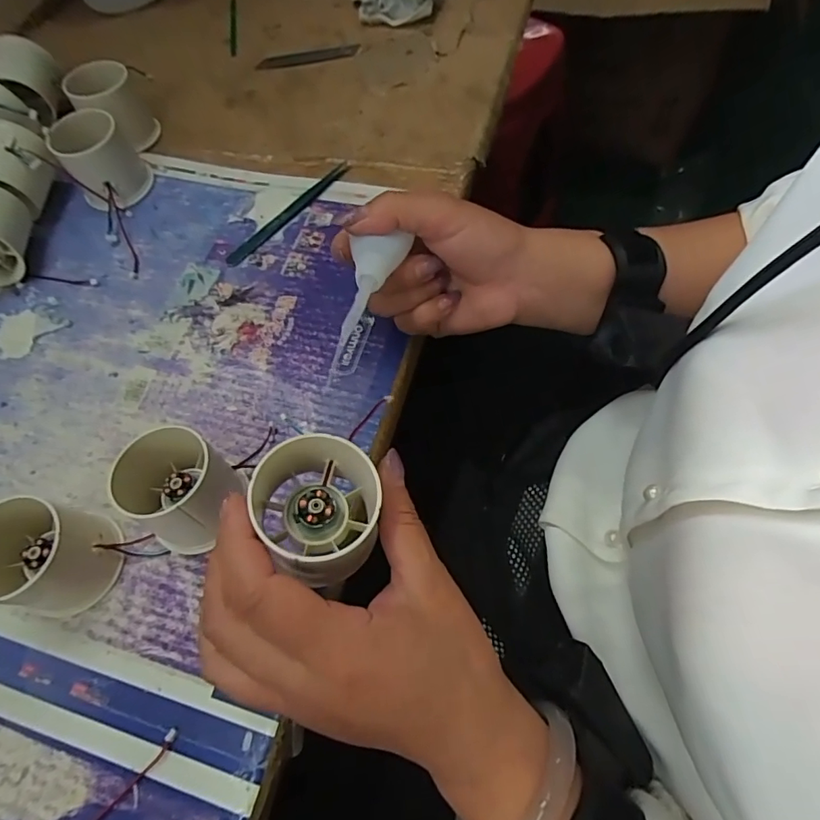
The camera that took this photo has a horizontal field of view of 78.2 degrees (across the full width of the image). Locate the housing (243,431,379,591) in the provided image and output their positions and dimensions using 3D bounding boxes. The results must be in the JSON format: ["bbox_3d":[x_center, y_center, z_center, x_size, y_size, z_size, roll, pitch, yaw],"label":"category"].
[{"bbox_3d":[-0.033,0.042,0.208,0.047,0.042,0.055,-24,65,-8],"label":"housing"}]

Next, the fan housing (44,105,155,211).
[{"bbox_3d":[-0.238,-0.193,0.393,0.053,0.052,0.048,-35,67,-13],"label":"fan housing"}]

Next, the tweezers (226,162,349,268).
[{"bbox_3d":[-0.094,-0.153,0.390,0.012,0.007,0.124,38,72,19],"label":"tweezers"}]

